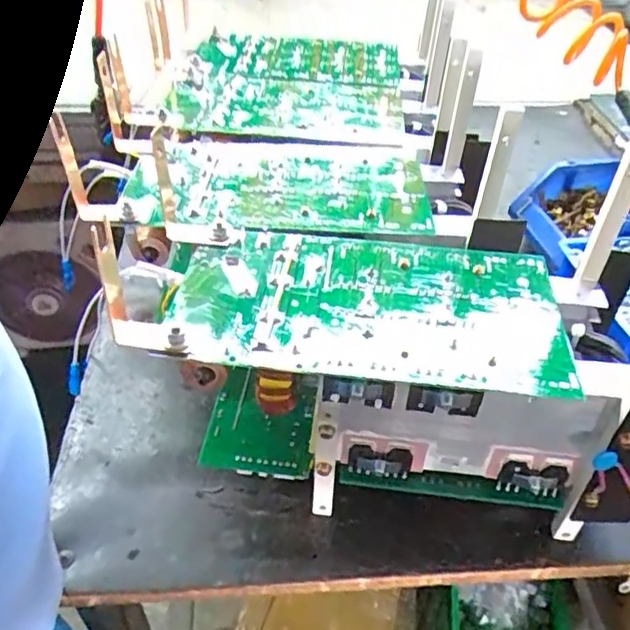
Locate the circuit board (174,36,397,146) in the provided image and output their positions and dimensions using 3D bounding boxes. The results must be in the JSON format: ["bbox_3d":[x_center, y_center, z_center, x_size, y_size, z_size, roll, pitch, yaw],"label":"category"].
[{"bbox_3d":[-0.023,-0.231,0.594,0.213,0.012,0.250,3,43,4],"label":"circuit board"}]

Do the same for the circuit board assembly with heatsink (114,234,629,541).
[{"bbox_3d":[0.039,0.028,0.382,0.264,0.103,0.130,6,42,4],"label":"circuit board assembly with heatsink"}]

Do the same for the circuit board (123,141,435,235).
[{"bbox_3d":[-0.026,-0.099,0.445,0.216,0.006,0.124,2,42,0],"label":"circuit board"}]

